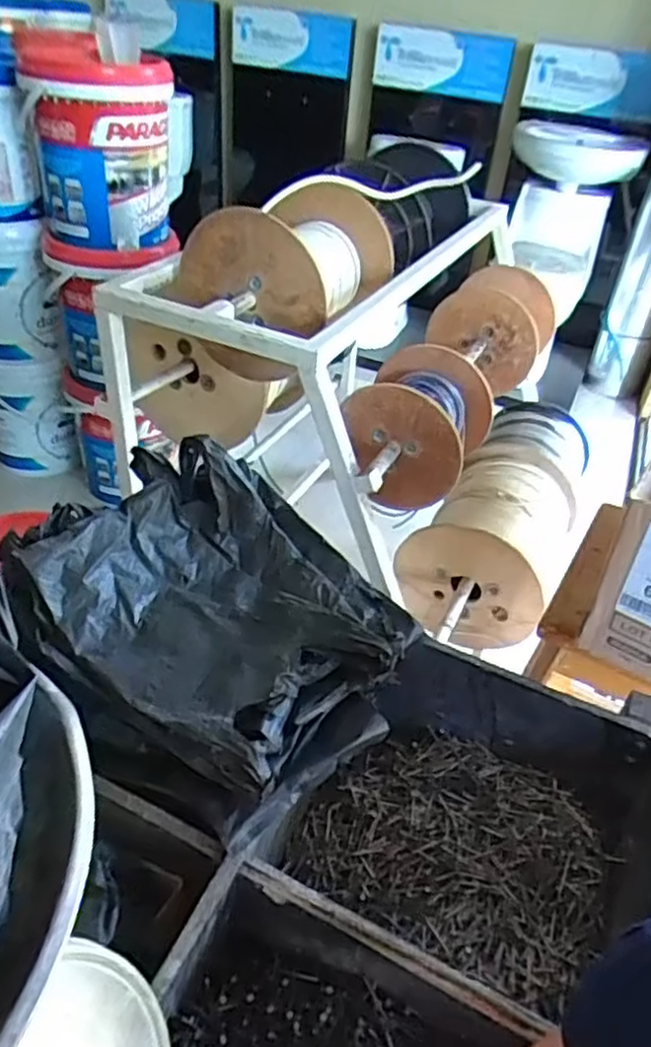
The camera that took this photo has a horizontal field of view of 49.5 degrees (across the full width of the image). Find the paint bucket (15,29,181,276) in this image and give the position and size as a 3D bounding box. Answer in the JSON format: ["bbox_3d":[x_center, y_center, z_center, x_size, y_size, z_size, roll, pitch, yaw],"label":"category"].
[{"bbox_3d":[-0.502,-0.819,1.592,0.297,0.437,0.300,-8,39,-18],"label":"paint bucket"}]

